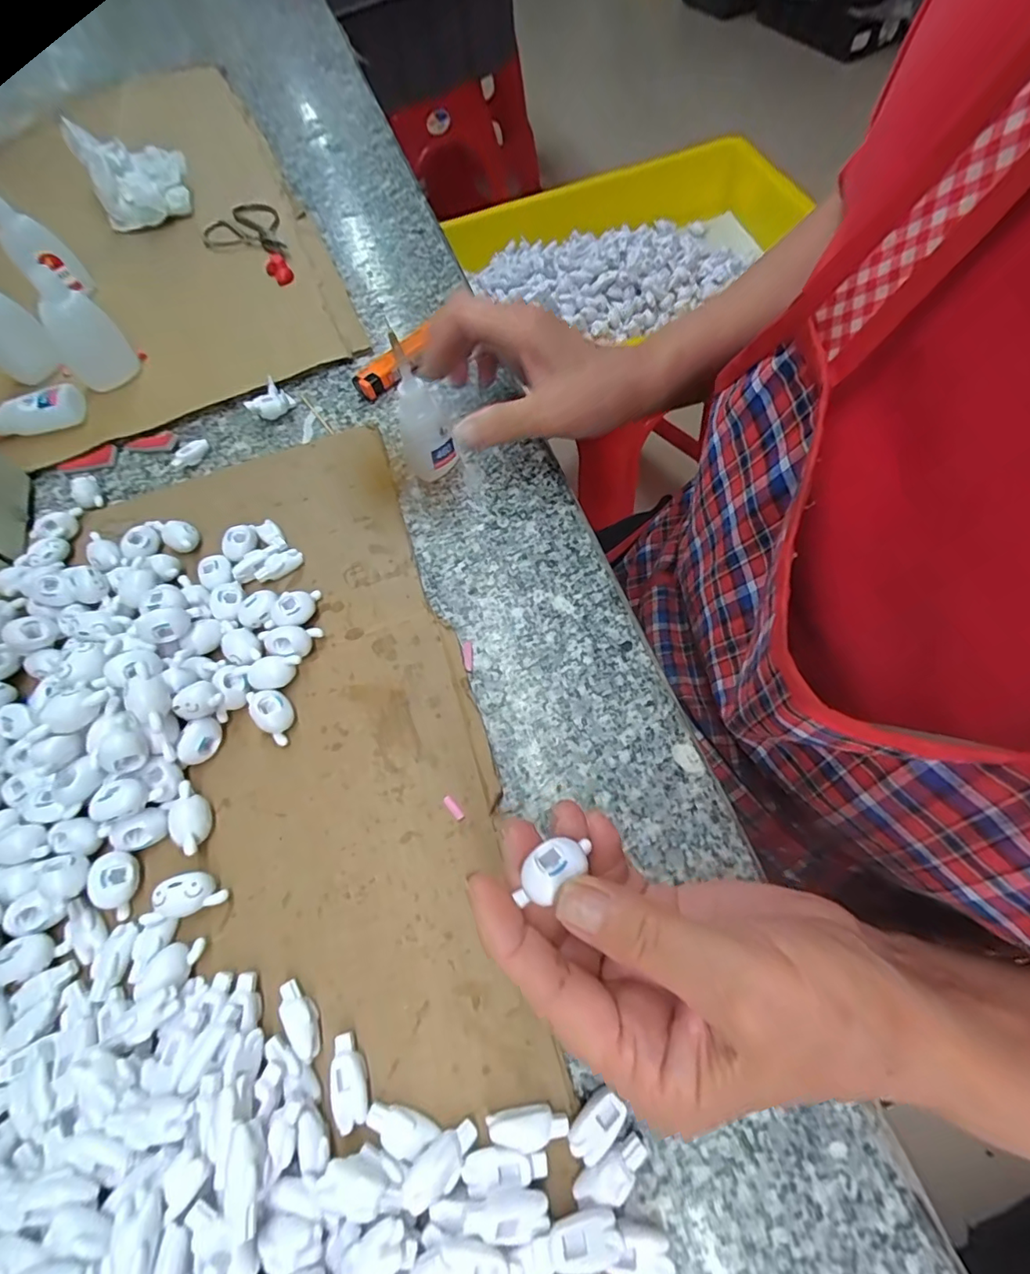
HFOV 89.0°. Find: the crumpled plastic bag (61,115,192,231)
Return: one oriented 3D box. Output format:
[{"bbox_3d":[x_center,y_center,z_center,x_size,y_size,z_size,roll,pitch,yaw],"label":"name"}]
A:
[{"bbox_3d":[-0.372,-0.460,0.514,0.087,0.065,0.080,-28,65,-3],"label":"crumpled plastic bag"}]

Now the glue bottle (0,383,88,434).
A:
[{"bbox_3d":[-0.365,-0.165,0.391,0.081,0.022,0.024,-23,65,-1],"label":"glue bottle"}]

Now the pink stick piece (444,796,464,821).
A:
[{"bbox_3d":[-0.029,0.081,0.248,0.004,0.004,0.013,-41,67,-9],"label":"pink stick piece"}]

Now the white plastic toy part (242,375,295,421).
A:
[{"bbox_3d":[-0.181,-0.172,0.386,0.022,0.018,0.031,30,75,20],"label":"white plastic toy part"}]

